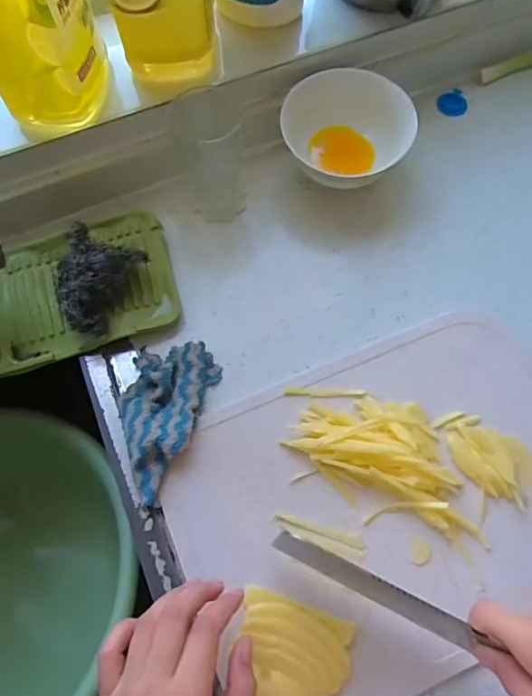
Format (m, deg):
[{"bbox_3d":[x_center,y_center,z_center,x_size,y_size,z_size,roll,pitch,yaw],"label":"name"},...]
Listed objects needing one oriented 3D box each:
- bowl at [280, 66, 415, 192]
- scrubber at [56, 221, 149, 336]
[{"bbox_3d":[0.078,-0.207,0.505,0.118,0.070,0.108,0,69,0],"label":"bowl"},{"bbox_3d":[-0.157,-0.058,0.453,0.070,0.043,0.084,23,71,9],"label":"scrubber"}]

